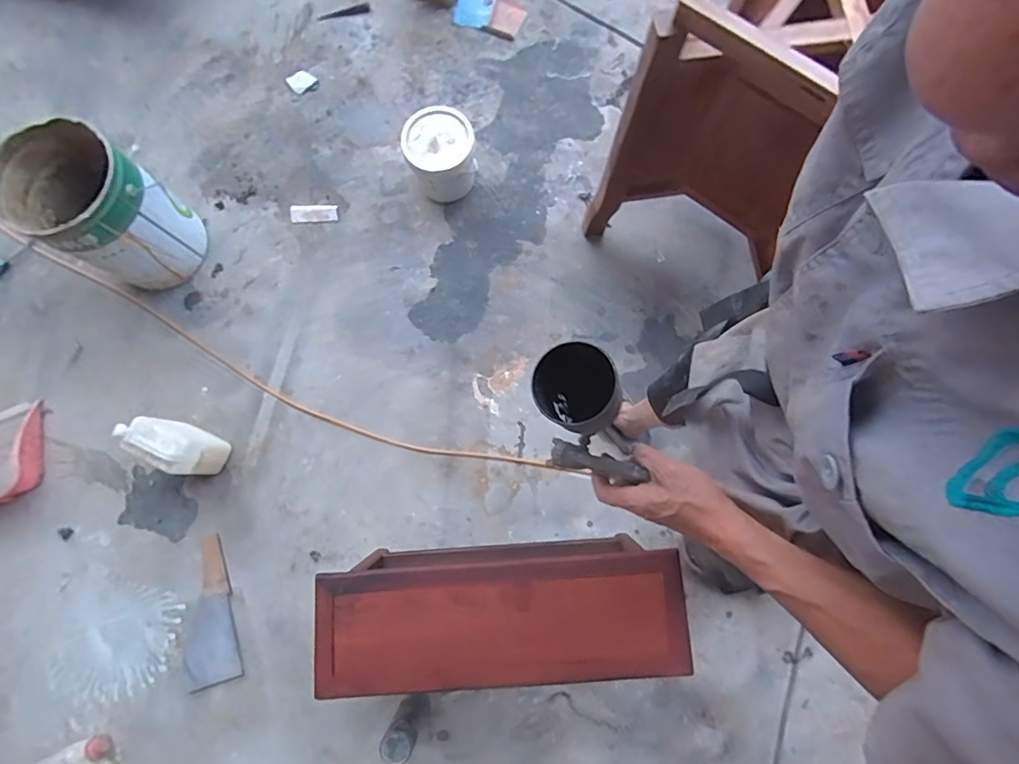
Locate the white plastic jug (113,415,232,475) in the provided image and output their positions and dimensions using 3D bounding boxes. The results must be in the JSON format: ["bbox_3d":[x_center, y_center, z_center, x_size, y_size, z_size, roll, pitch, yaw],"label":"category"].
[{"bbox_3d":[-0.814,0.157,1.251,0.165,0.207,0.097,25,80,5],"label":"white plastic jug"}]

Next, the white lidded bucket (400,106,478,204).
[{"bbox_3d":[-0.188,-0.625,1.411,0.193,0.162,0.225,-20,81,-2],"label":"white lidded bucket"}]

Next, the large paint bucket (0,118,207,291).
[{"bbox_3d":[-1.017,-0.425,1.299,0.287,0.356,0.271,0,81,1],"label":"large paint bucket"}]

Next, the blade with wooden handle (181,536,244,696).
[{"bbox_3d":[-0.756,0.572,1.267,0.123,0.015,0.341,-15,79,-2],"label":"blade with wooden handle"}]

